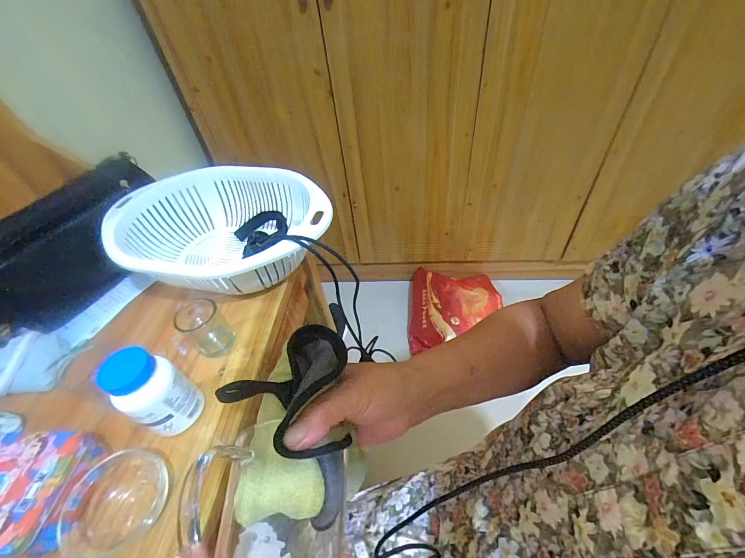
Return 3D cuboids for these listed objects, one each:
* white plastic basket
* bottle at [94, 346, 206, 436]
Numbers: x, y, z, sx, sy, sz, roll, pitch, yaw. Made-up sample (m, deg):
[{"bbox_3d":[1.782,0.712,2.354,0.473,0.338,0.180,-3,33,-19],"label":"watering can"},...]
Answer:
[{"bbox_3d":[-0.228,-0.067,0.528,0.321,0.103,0.237,9,47,15],"label":"white plastic basket"},{"bbox_3d":[-0.232,0.120,0.360,0.048,0.104,0.060,15,49,20],"label":"bottle"}]

